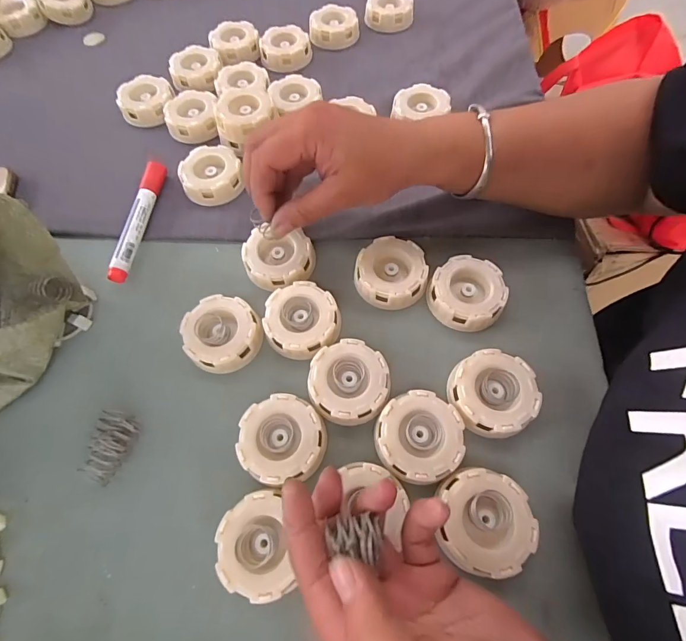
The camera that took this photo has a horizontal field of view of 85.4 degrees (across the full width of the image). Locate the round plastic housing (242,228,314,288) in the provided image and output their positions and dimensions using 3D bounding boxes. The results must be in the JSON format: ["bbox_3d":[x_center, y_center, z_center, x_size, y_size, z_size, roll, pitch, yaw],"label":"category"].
[{"bbox_3d":[-0.056,-0.053,0.331,0.061,0.024,0.053,1,66,0],"label":"round plastic housing"}]

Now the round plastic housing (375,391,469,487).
[{"bbox_3d":[0.054,0.084,0.269,0.060,0.021,0.060,5,67,2],"label":"round plastic housing"}]

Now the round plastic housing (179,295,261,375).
[{"bbox_3d":[-0.099,0.011,0.305,0.060,0.024,0.059,0,66,0],"label":"round plastic housing"}]

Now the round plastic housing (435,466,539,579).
[{"bbox_3d":[0.092,0.129,0.243,0.056,0.021,0.059,0,66,0],"label":"round plastic housing"}]

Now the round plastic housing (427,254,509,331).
[{"bbox_3d":[0.104,-0.023,0.314,0.060,0.022,0.059,0,66,0],"label":"round plastic housing"}]

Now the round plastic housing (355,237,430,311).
[{"bbox_3d":[0.042,-0.041,0.326,0.059,0.023,0.059,8,67,3],"label":"round plastic housing"}]

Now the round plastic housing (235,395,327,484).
[{"bbox_3d":[-0.043,0.086,0.270,0.060,0.021,0.058,8,67,3],"label":"round plastic housing"}]

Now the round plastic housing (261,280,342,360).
[{"bbox_3d":[-0.034,0.000,0.309,0.059,0.022,0.058,0,66,0],"label":"round plastic housing"}]

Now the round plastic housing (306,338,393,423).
[{"bbox_3d":[0.005,0.048,0.288,0.058,0.022,0.061,8,67,3],"label":"round plastic housing"}]

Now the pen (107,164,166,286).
[{"bbox_3d":[-0.190,-0.094,0.350,0.015,0.021,0.126,7,67,3],"label":"pen"}]

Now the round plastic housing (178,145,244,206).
[{"bbox_3d":[-0.129,-0.143,0.363,0.057,0.016,0.057,0,66,0],"label":"round plastic housing"}]

